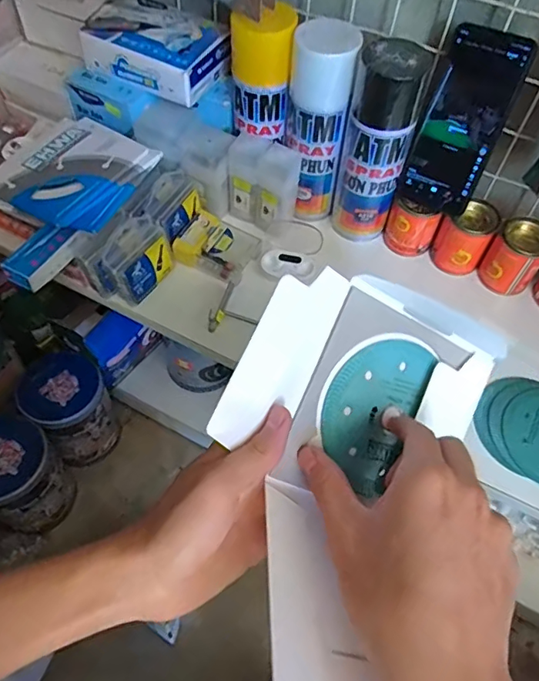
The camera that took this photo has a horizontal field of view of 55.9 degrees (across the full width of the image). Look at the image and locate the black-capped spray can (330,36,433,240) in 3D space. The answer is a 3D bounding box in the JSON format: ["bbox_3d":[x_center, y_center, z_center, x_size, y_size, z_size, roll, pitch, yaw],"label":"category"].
[{"bbox_3d":[0.109,-0.193,0.528,0.065,0.201,0.055,17,56,8],"label":"black-capped spray can"}]

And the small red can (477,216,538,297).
[{"bbox_3d":[0.265,-0.089,0.548,0.054,0.070,0.046,34,60,19],"label":"small red can"}]

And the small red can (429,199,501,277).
[{"bbox_3d":[0.217,-0.116,0.567,0.054,0.067,0.053,2,55,-3],"label":"small red can"}]

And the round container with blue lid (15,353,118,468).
[{"bbox_3d":[-0.298,0.107,0.770,0.110,0.153,0.107,2,55,-3],"label":"round container with blue lid"}]

